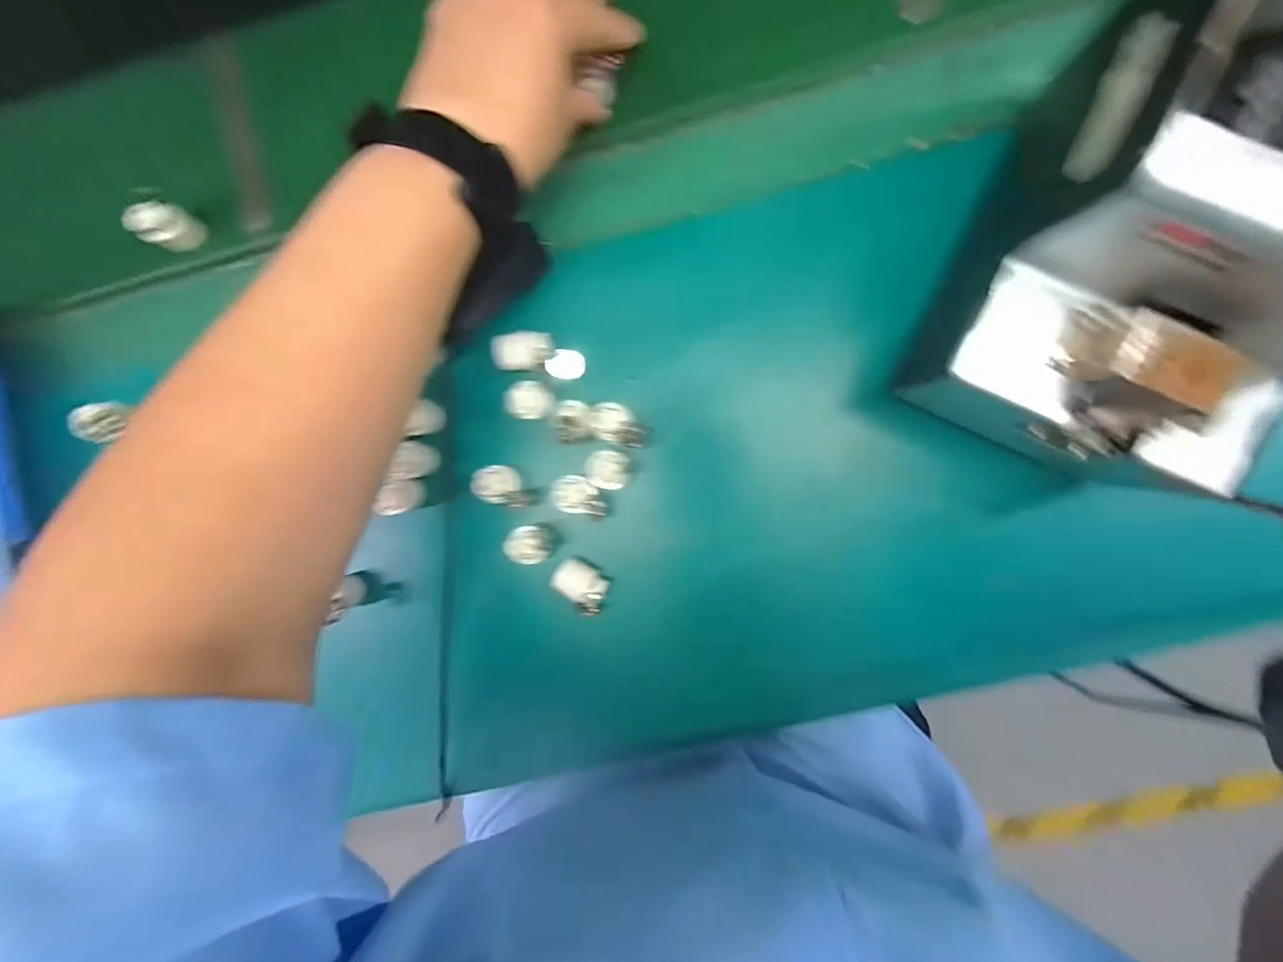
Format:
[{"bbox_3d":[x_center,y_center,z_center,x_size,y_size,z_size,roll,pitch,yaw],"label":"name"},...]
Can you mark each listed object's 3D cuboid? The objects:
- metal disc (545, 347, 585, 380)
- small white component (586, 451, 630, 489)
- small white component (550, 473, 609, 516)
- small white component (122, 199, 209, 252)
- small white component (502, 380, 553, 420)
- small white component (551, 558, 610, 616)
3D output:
[{"bbox_3d":[-0.045,-0.069,0.323,0.021,0.007,0.020,0,89,6],"label":"metal disc"},{"bbox_3d":[-0.018,-0.006,0.306,0.022,0.013,0.021,-1,89,6],"label":"small white component"},{"bbox_3d":[-0.034,0.008,0.308,0.030,0.011,0.021,9,90,6],"label":"small white component"},{"bbox_3d":[-0.292,-0.157,0.335,0.020,0.043,0.028,-31,101,23],"label":"small white component"},{"bbox_3d":[-0.062,-0.045,0.305,0.022,0.013,0.021,0,89,6],"label":"small white component"},{"bbox_3d":[-0.035,0.060,0.313,0.031,0.011,0.023,36,93,5],"label":"small white component"}]

